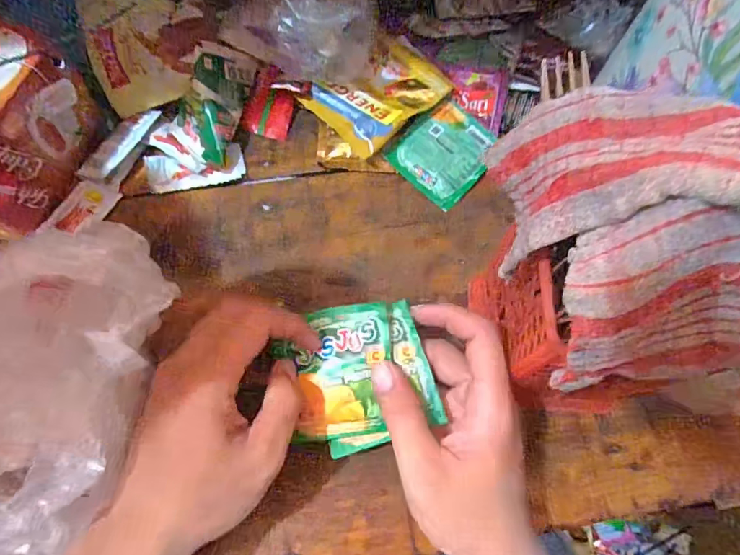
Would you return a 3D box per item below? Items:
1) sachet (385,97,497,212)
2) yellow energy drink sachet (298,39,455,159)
[{"bbox_3d":[0.062,-0.105,0.386,0.075,0.004,0.074,-45,79,-1],"label":"sachet"},{"bbox_3d":[0.008,-0.155,0.388,0.099,0.014,0.078,-40,76,-10],"label":"yellow energy drink sachet"}]

